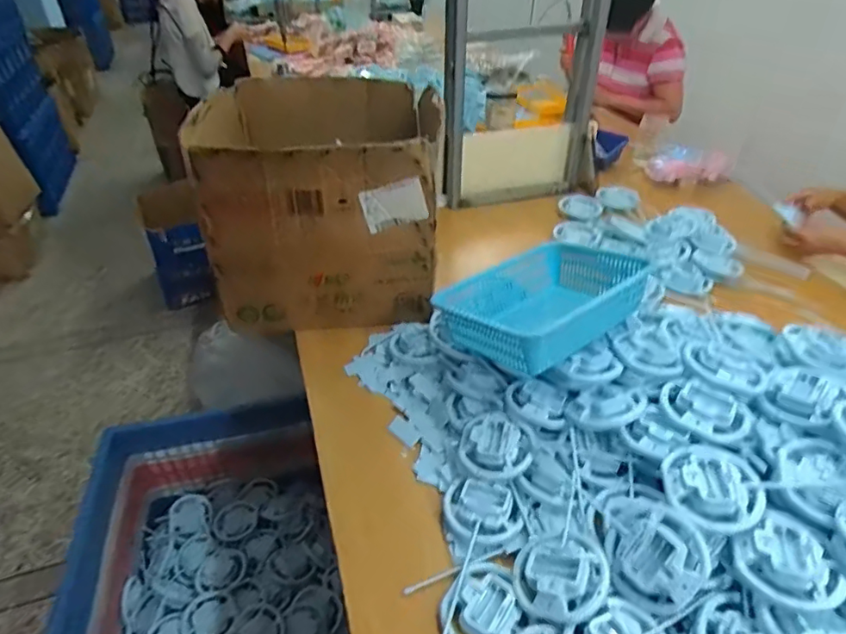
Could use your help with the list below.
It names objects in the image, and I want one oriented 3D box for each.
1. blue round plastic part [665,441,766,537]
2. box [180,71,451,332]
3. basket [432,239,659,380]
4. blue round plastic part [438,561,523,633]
[{"bbox_3d":[0.322,0.183,0.595,0.100,0.032,0.099,0,39,0],"label":"blue round plastic part"},{"bbox_3d":[-0.185,-0.233,1.022,0.396,0.332,0.397,-3,39,-3],"label":"box"},{"bbox_3d":[0.199,-0.034,0.844,0.324,0.098,0.222,-30,47,-31],"label":"basket"},{"bbox_3d":[0.066,0.318,0.589,0.080,0.024,0.102,23,45,26],"label":"blue round plastic part"}]

